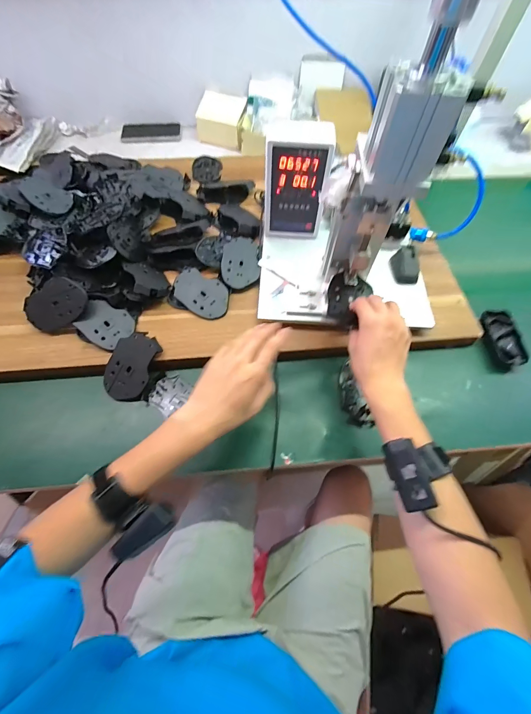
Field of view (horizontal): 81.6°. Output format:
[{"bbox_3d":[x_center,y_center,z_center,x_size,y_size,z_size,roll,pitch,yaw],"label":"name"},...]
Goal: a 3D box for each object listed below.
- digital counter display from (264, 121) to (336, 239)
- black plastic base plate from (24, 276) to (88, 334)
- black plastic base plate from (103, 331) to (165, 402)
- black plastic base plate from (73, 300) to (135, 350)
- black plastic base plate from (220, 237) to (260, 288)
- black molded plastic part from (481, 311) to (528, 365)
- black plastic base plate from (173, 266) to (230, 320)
[{"bbox_3d":[0.053,-0.305,0.550,0.111,0.186,0.053,6,62,1],"label":"digital counter display"},{"bbox_3d":[-0.351,-0.087,0.515,0.108,0.014,0.073,-28,98,9],"label":"black plastic base plate"},{"bbox_3d":[-0.221,0.016,0.504,0.071,0.008,0.112,22,89,3],"label":"black plastic base plate"},{"bbox_3d":[-0.273,-0.057,0.526,0.081,0.011,0.071,36,72,-5],"label":"black plastic base plate"},{"bbox_3d":[-0.047,-0.182,0.591,0.071,0.007,0.114,0,62,-2],"label":"black plastic base plate"},{"bbox_3d":[0.428,-0.034,0.551,0.051,0.029,0.106,2,62,0],"label":"black molded plastic part"},{"bbox_3d":[-0.117,-0.118,0.561,0.110,0.010,0.074,30,65,14],"label":"black plastic base plate"}]

